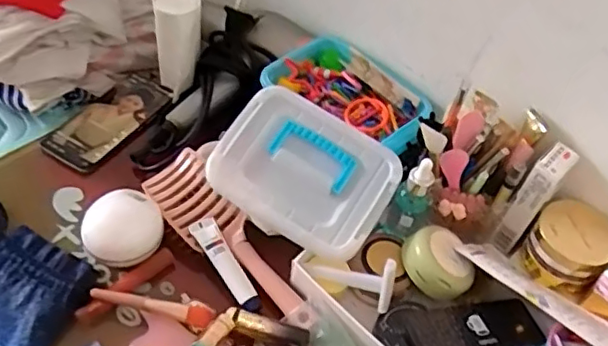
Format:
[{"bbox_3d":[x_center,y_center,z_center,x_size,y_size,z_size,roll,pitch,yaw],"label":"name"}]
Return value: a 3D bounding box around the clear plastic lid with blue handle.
[{"bbox_3d":[0.000,-0.002,0.587,0.164,0.014,0.120,33,77,9],"label":"clear plastic lid with blue handle"}]

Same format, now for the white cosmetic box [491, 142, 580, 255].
[{"bbox_3d":[0.226,0.028,0.600,0.029,0.119,0.046,33,54,22],"label":"white cosmetic box"}]

